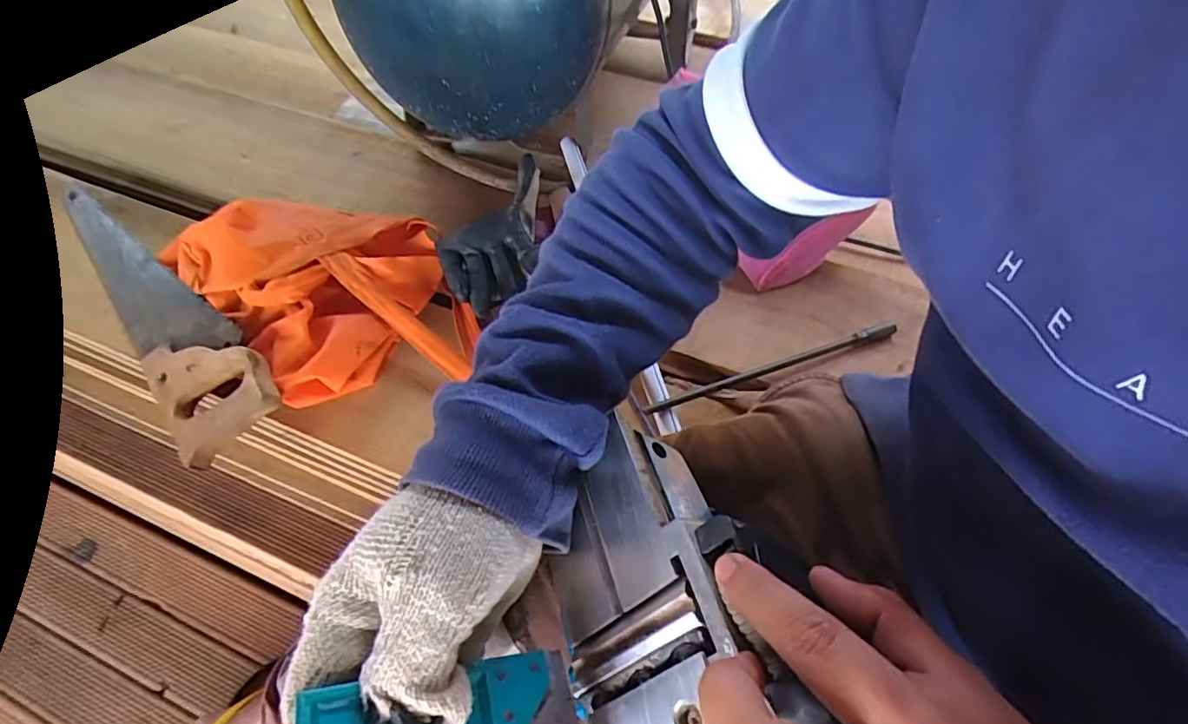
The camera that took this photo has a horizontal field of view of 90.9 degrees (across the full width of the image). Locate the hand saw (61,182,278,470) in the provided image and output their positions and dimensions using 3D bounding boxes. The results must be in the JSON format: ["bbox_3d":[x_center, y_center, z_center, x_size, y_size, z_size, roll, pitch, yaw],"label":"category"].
[{"bbox_3d":[-0.480,-0.084,0.638,0.104,0.018,0.506,-47,61,-3],"label":"hand saw"}]

